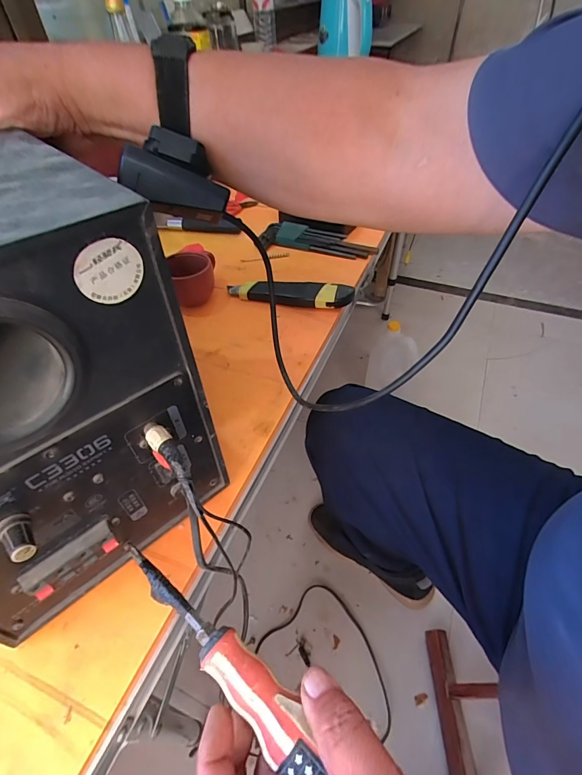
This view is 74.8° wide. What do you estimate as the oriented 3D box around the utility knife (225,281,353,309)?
[{"bbox_3d":[-0.005,-0.121,0.485,0.165,0.024,0.035,9,48,10],"label":"utility knife"}]

